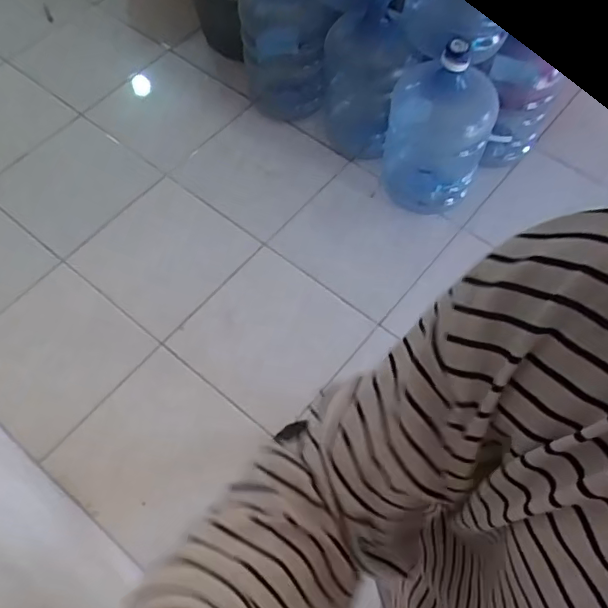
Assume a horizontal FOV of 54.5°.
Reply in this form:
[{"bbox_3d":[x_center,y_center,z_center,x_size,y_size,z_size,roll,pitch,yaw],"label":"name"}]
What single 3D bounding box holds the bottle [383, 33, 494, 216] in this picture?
[{"bbox_3d":[0.332,-0.428,1.438,0.248,0.406,0.232,11,61,4],"label":"bottle"}]

